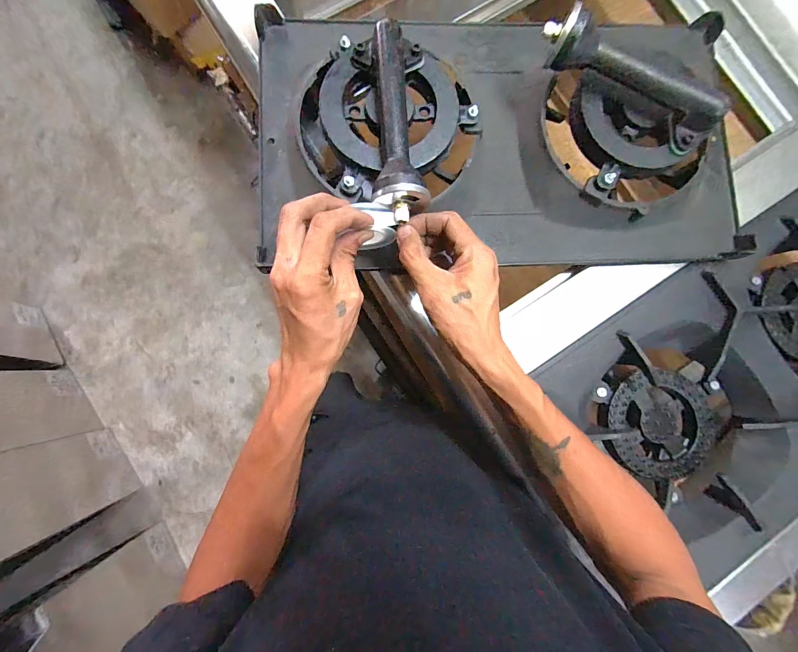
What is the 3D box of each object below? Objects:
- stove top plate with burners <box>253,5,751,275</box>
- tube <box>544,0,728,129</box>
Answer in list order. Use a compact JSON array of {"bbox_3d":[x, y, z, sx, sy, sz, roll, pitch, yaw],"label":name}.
[{"bbox_3d":[0.119,-0.215,0.350,0.530,0.096,0.277,-1,83,-3],"label":"stove top plate with burners"},{"bbox_3d":[0.218,-0.236,0.319,0.179,0.034,0.045,20,83,0],"label":"tube"}]

